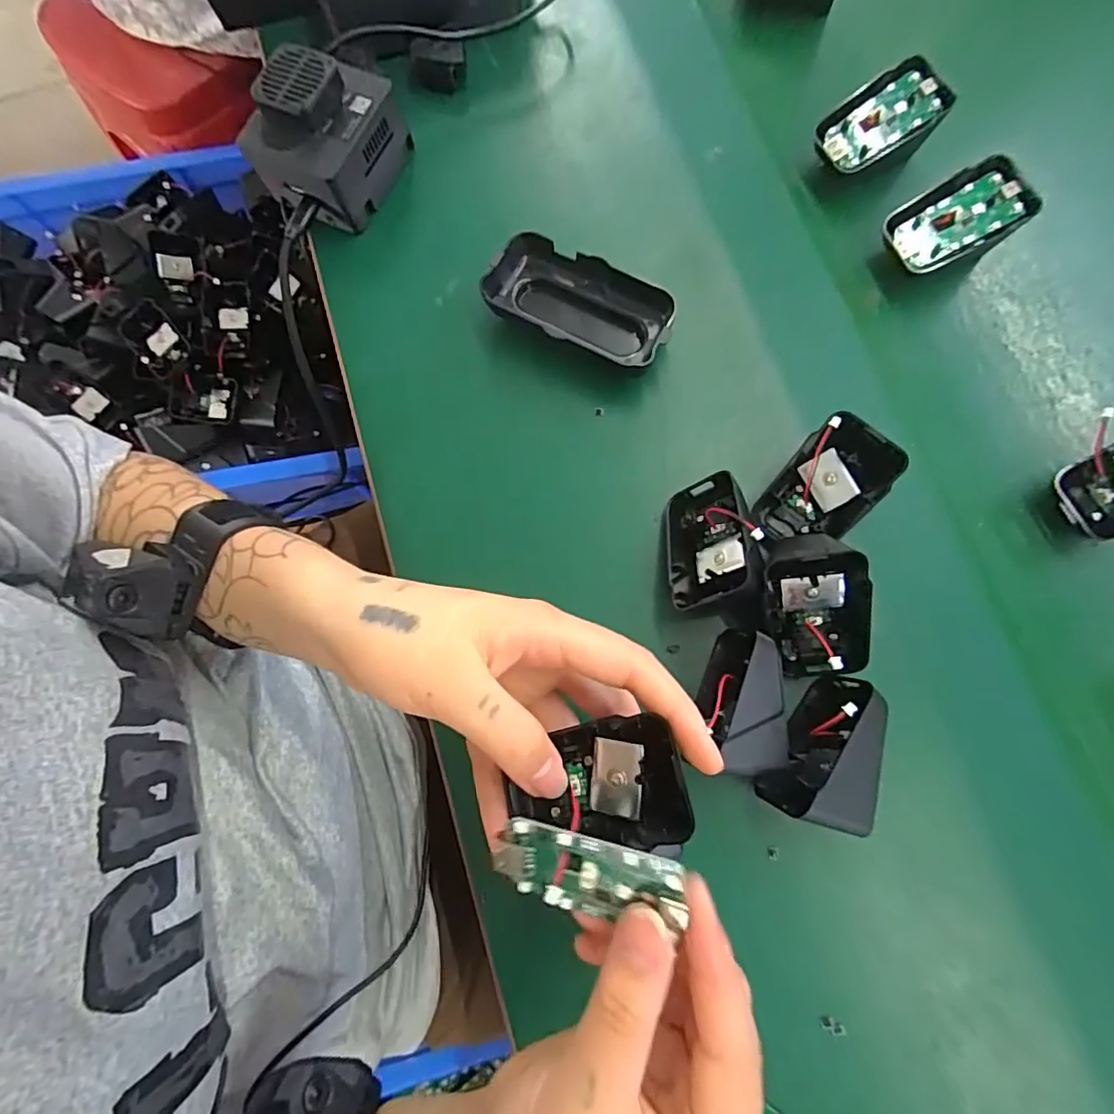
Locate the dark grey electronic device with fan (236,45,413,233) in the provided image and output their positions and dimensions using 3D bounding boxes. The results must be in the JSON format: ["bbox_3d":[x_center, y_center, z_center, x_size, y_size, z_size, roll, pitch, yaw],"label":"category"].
[{"bbox_3d":[-0.145,-0.260,0.356,0.076,0.058,0.076,24,78,7],"label":"dark grey electronic device with fan"}]

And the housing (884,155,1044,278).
[{"bbox_3d":[0.228,-0.192,0.334,0.065,0.044,0.042,-18,76,-3],"label":"housing"}]

